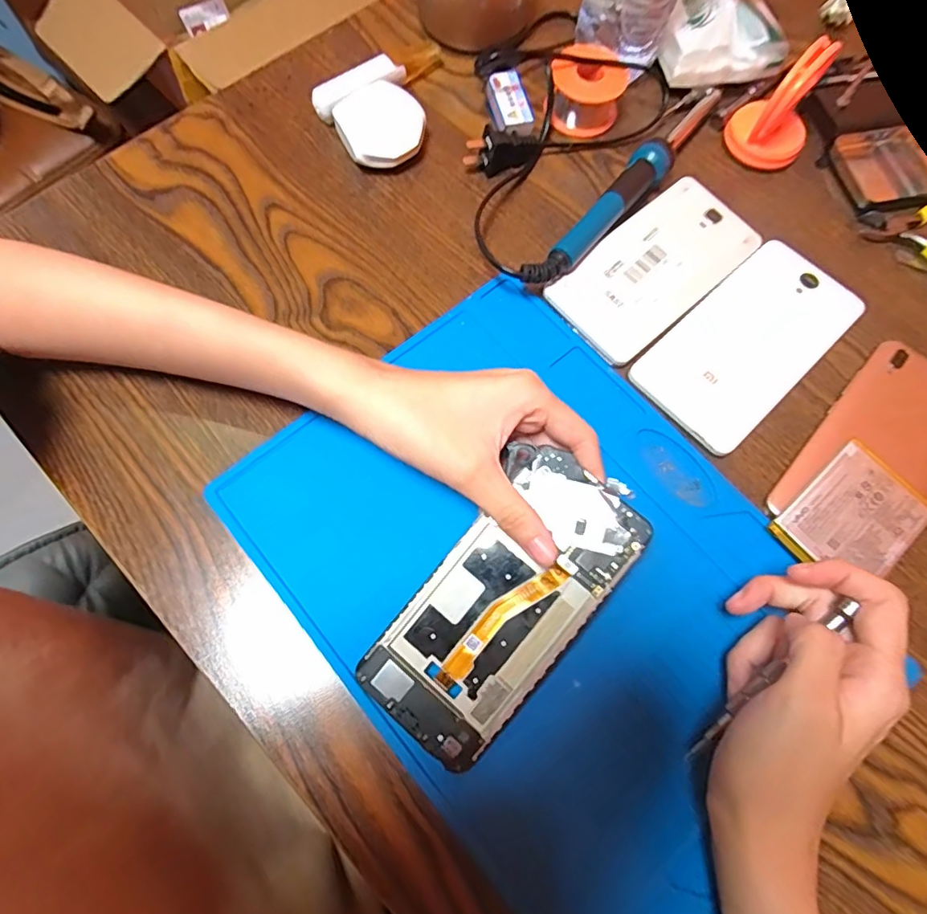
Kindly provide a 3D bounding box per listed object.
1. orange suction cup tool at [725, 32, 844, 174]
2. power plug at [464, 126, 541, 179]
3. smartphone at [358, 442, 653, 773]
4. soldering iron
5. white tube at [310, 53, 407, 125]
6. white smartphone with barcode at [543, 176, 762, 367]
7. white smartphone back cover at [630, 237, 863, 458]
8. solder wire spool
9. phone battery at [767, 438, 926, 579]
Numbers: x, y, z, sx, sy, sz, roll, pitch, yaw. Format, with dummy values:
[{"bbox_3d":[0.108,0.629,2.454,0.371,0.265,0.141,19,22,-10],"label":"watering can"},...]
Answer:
[{"bbox_3d":[0.219,-0.238,0.351,0.053,0.068,0.044,19,72,4],"label":"orange suction cup tool"},{"bbox_3d":[0.029,-0.211,0.355,0.054,0.026,0.016,-19,73,-8],"label":"power plug"},{"bbox_3d":[0.019,0.069,0.251,0.075,0.007,0.149,39,89,10],"label":"smartphone"},{"bbox_3d":[0.114,-0.183,0.349,0.021,0.029,0.229,40,74,10],"label":"soldering iron"},{"bbox_3d":[-0.075,-0.262,0.370,0.072,0.022,0.022,-37,77,-13],"label":"white tube"},{"bbox_3d":[0.125,-0.123,0.337,0.141,0.014,0.070,-40,78,-14],"label":"white smartphone with barcode"},{"bbox_3d":[0.179,-0.072,0.324,0.149,0.010,0.075,-41,78,-14],"label":"white smartphone back cover"},{"bbox_3d":[0.088,-0.264,0.372,0.051,0.031,0.055,1,72,-2],"label":"solder wire spool"},{"bbox_3d":[0.217,0.034,0.286,0.082,0.004,0.058,-38,77,-15],"label":"phone battery"}]

